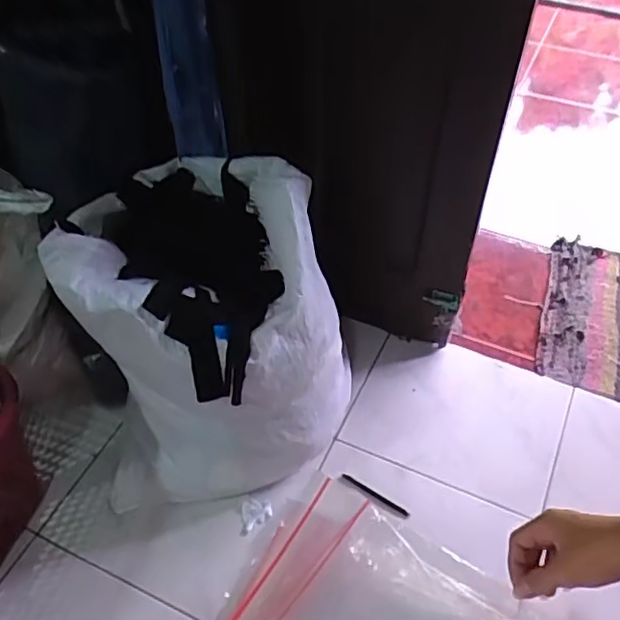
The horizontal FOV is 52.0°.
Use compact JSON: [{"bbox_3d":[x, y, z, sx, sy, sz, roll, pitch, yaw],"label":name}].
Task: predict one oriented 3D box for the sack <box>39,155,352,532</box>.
[{"bbox_3d":[-0.155,0.034,1.125,0.442,0.496,0.419,7,48,6],"label":"sack"}]

